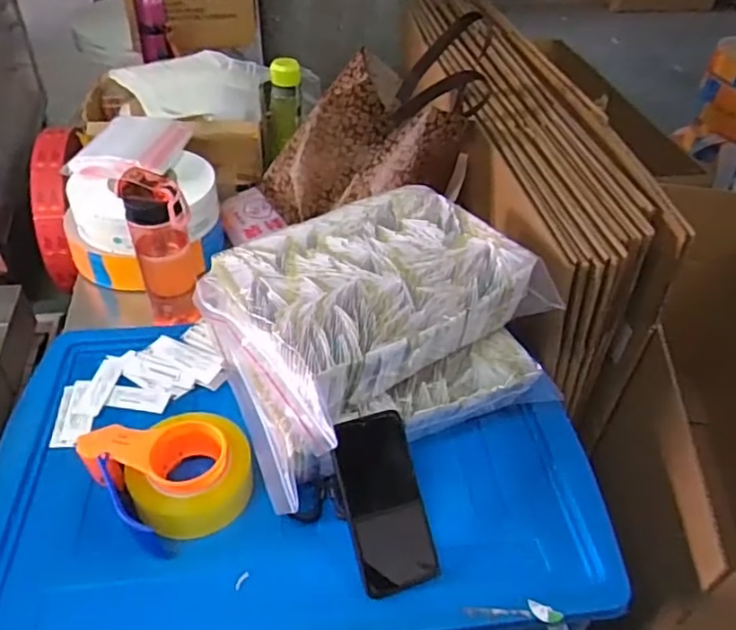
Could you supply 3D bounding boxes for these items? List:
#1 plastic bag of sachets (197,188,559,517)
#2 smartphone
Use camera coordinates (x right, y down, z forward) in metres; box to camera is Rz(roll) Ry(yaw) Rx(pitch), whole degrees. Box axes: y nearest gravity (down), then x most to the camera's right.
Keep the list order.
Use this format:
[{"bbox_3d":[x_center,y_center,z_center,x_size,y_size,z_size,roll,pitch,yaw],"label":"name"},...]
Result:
[{"bbox_3d":[0.008,0.010,0.687,0.337,0.158,0.254,-24,50,-26],"label":"plastic bag of sachets"},{"bbox_3d":[0.017,0.181,0.602,0.074,0.014,0.163,-11,82,-14],"label":"smartphone"}]

